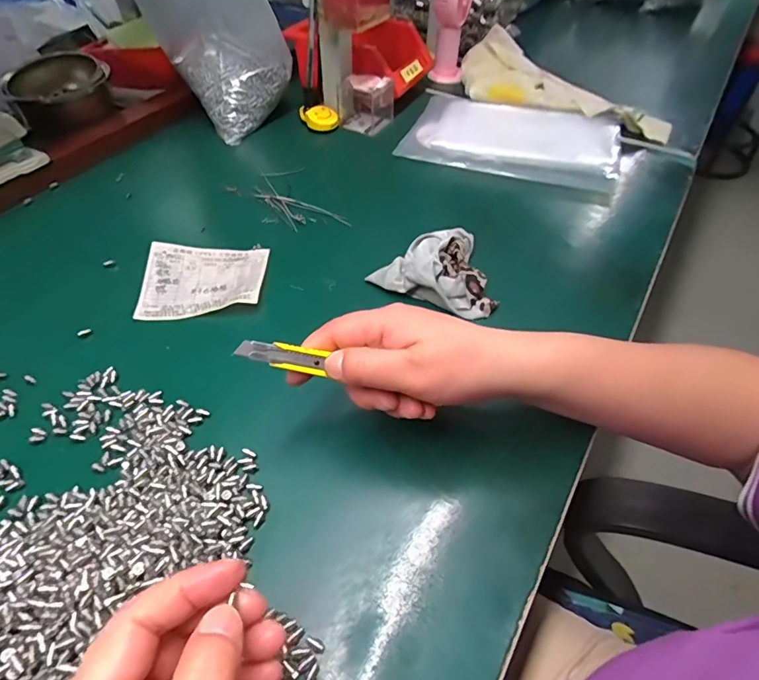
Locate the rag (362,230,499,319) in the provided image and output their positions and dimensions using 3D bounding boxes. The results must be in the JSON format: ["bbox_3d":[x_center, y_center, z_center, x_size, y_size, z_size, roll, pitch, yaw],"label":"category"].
[{"bbox_3d":[0.062,-0.070,0.437,0.108,0.031,0.095,23,53,18],"label":"rag"}]

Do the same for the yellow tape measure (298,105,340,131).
[{"bbox_3d":[-0.081,-0.301,0.641,0.052,0.019,0.045,-4,50,-5],"label":"yellow tape measure"}]

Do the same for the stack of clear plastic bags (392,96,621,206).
[{"bbox_3d":[0.167,-0.259,0.602,0.259,0.027,0.176,18,51,14],"label":"stack of clear plastic bags"}]

